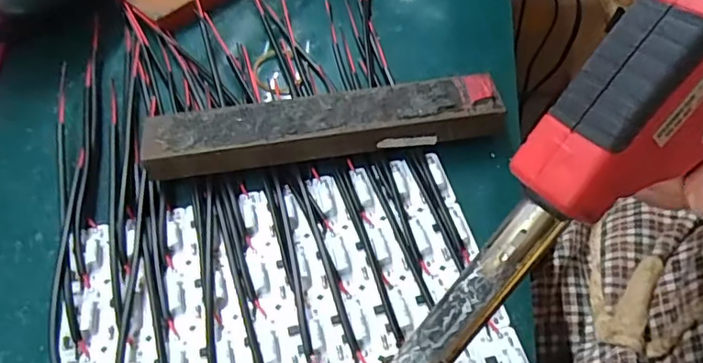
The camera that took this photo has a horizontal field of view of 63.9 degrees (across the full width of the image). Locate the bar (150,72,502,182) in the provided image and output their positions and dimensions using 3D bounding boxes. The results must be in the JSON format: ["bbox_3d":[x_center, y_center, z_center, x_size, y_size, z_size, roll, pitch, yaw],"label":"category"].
[{"bbox_3d":[-0.015,-0.028,0.308,0.187,0.026,0.033,-7,52,-2],"label":"bar"}]

